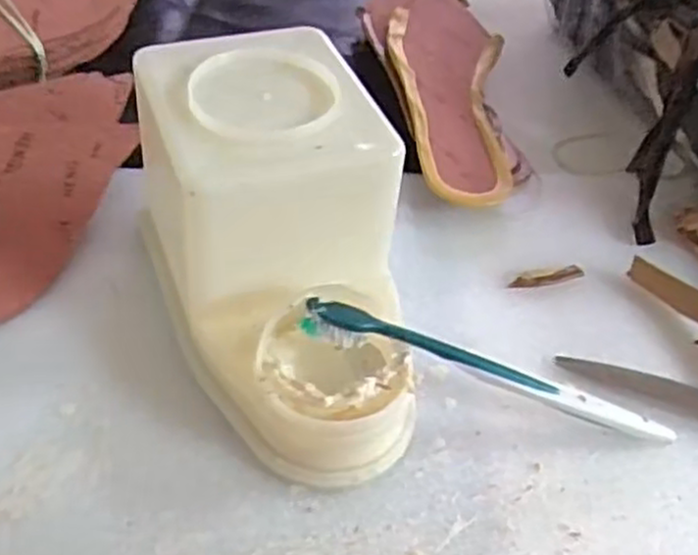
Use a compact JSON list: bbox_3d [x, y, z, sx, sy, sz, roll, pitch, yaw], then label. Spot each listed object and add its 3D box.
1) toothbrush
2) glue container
[{"bbox_3d":[0.068,0.046,0.354,0.186,0.014,0.012,20,46,-10],"label":"toothbrush"},{"bbox_3d":[-0.032,-0.014,0.355,0.107,0.113,0.192,-9,49,-15],"label":"glue container"}]

